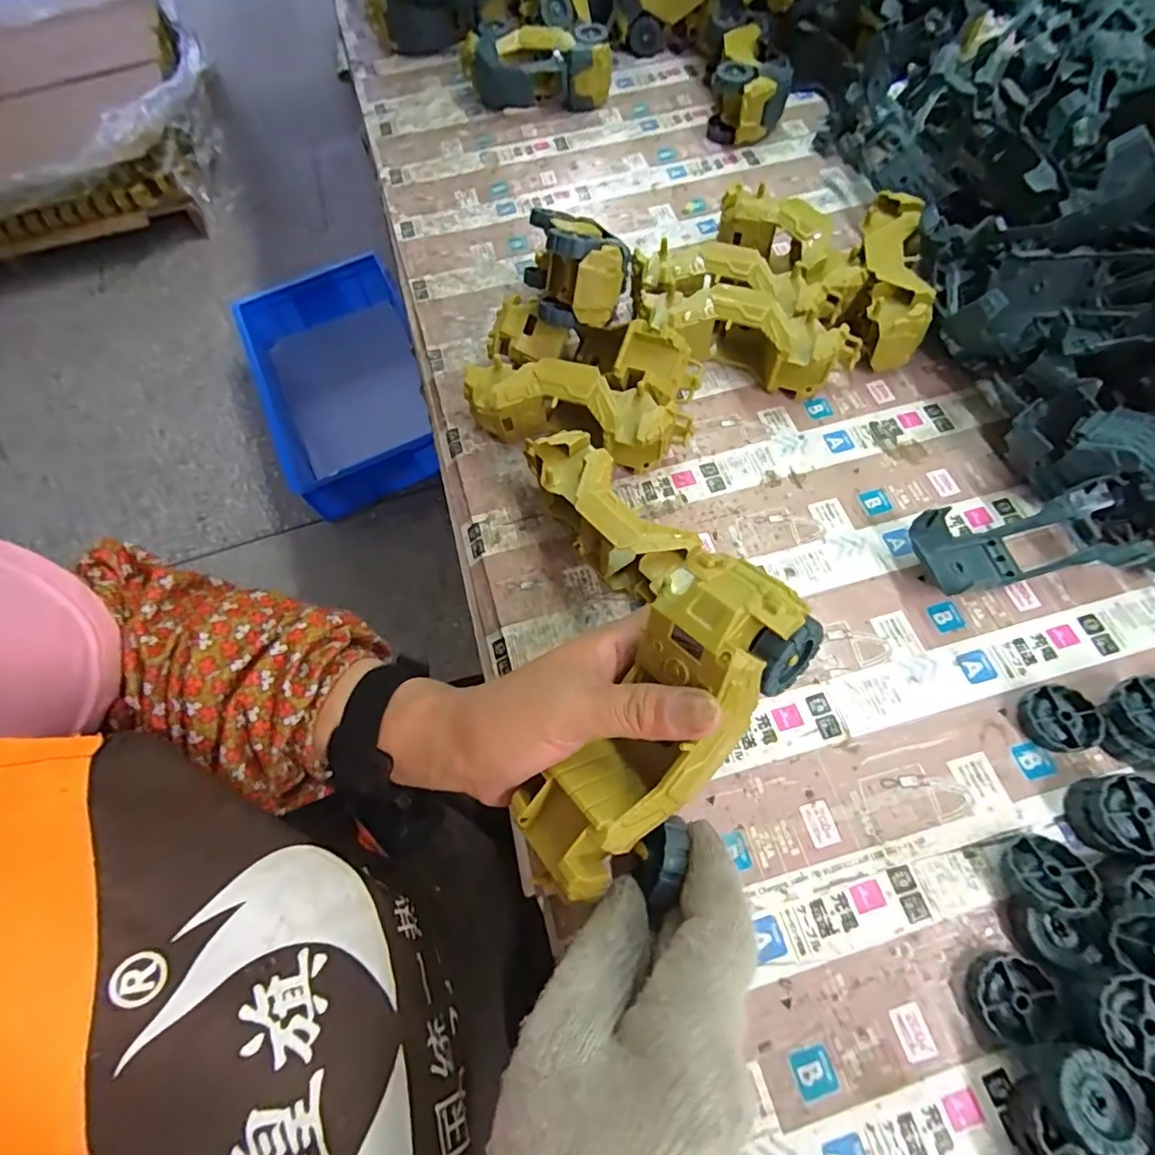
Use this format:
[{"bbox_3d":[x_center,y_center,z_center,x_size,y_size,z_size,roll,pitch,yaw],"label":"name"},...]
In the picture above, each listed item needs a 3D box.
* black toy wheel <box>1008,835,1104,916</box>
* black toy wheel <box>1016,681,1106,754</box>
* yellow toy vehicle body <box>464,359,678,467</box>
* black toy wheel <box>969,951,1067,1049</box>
[{"bbox_3d":[0.252,0.159,0.296,0.038,0.013,0.038,-4,37,3],"label":"black toy wheel"},{"bbox_3d":[0.288,0.085,0.335,0.037,0.013,0.037,-1,65,3],"label":"black toy wheel"},{"bbox_3d":[0.000,-0.126,0.432,0.166,0.059,0.068,22,68,13],"label":"yellow toy vehicle body"},{"bbox_3d":[0.223,0.213,0.284,0.039,0.012,0.038,-1,65,3],"label":"black toy wheel"}]

